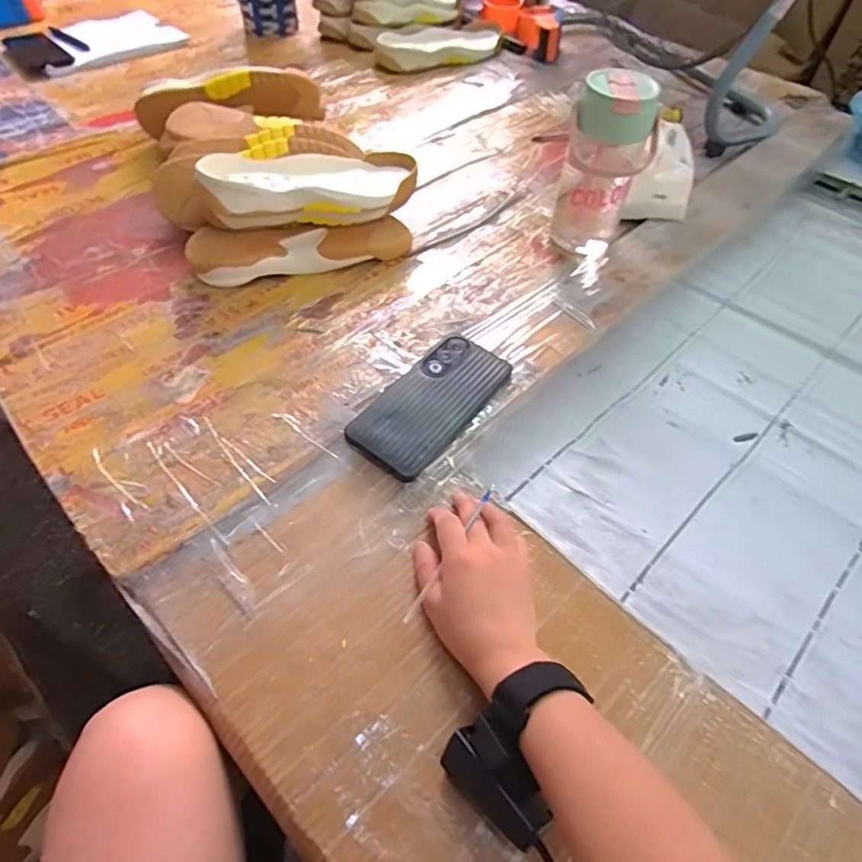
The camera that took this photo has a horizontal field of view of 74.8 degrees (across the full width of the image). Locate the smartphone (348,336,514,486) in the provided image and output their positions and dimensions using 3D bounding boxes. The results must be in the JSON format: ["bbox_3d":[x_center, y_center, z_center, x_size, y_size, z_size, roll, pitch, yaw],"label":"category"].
[{"bbox_3d":[0.002,-0.028,0.524,0.077,0.014,0.164,35,59,16],"label":"smartphone"}]

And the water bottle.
[{"bbox_3d":[0.194,-0.294,0.635,0.087,0.172,0.068,17,52,8],"label":"water bottle"}]

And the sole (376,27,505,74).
[{"bbox_3d":[0.025,-0.724,1.063,0.267,0.033,0.107,-27,58,-24],"label":"sole"}]

